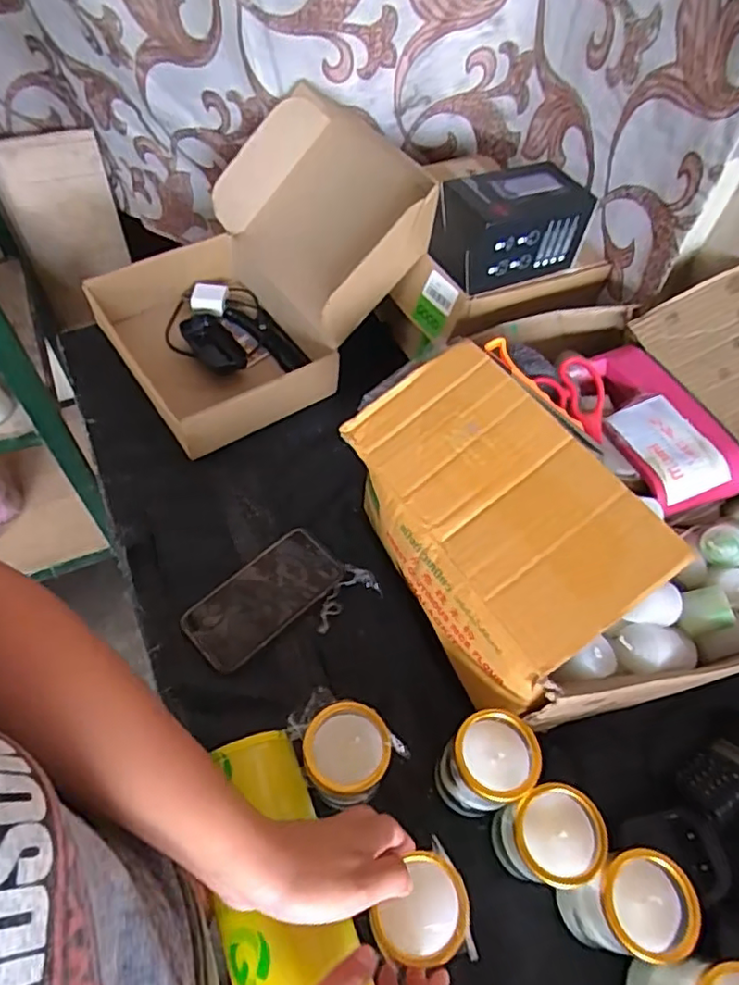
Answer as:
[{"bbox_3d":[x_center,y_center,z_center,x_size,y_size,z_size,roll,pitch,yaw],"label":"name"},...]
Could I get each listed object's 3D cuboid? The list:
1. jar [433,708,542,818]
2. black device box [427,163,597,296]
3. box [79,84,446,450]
[{"bbox_3d":[0.091,0.224,0.496,0.063,0.117,0.063,2,57,-4],"label":"jar"},{"bbox_3d":[0.157,-0.291,0.662,0.157,0.090,0.086,-23,62,-19],"label":"black device box"},{"bbox_3d":[-0.135,-0.279,0.752,0.396,0.208,0.305,-33,65,-23],"label":"box"}]

